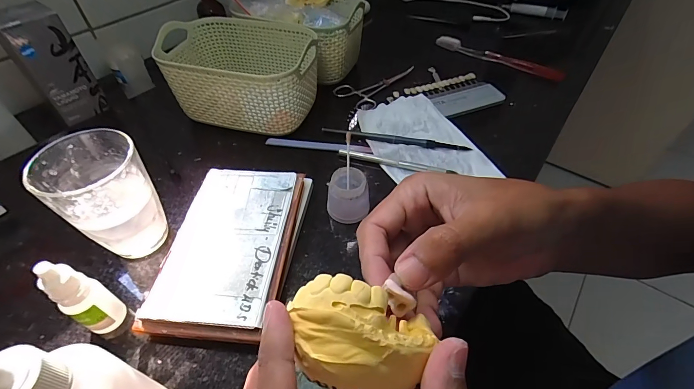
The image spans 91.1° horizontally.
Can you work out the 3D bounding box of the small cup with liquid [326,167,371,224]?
[{"bbox_3d":[0.002,0.001,0.312,0.036,0.039,0.033,-1,49,1],"label":"small cup with liquid"}]

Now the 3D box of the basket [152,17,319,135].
[{"bbox_3d":[-0.121,-0.141,0.407,0.169,0.085,0.120,14,51,13],"label":"basket"}]

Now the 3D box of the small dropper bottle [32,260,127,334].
[{"bbox_3d":[-0.174,0.070,0.227,0.021,0.077,0.024,23,54,20],"label":"small dropper bottle"}]

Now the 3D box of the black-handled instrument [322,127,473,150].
[{"bbox_3d":[0.054,-0.065,0.387,0.164,0.004,0.012,10,50,10],"label":"black-handled instrument"}]

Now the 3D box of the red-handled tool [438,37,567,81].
[{"bbox_3d":[0.223,-0.206,0.507,0.191,0.012,0.019,26,53,21],"label":"red-handled tool"}]

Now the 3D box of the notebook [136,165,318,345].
[{"bbox_3d":[-0.093,0.042,0.285,0.096,0.026,0.151,4,50,5],"label":"notebook"}]

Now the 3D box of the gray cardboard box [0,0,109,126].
[{"bbox_3d":[-0.337,-0.148,0.393,0.058,0.118,0.044,-37,58,-27],"label":"gray cardboard box"}]

